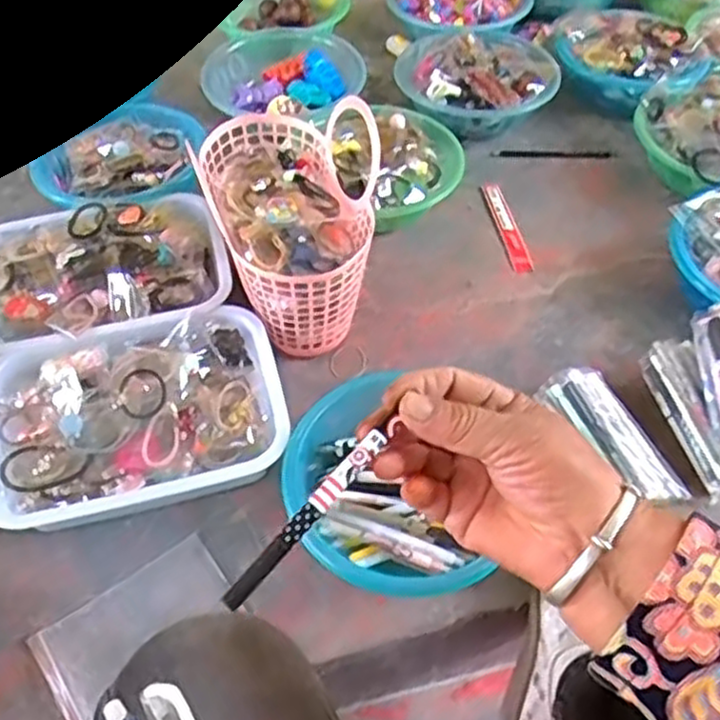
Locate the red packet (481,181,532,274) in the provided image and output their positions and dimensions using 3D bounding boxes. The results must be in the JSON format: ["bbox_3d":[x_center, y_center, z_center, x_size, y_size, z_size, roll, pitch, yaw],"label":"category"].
[{"bbox_3d":[0.194,-0.183,1.005,0.025,0.012,0.183,-6,53,-5],"label":"red packet"}]

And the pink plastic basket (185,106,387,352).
[{"bbox_3d":[-0.075,-0.156,0.845,0.167,0.215,0.271,-14,54,-11],"label":"pink plastic basket"}]

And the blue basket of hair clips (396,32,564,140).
[{"bbox_3d":[0.179,-0.429,1.142,0.244,0.073,0.216,-1,52,-1],"label":"blue basket of hair clips"}]

